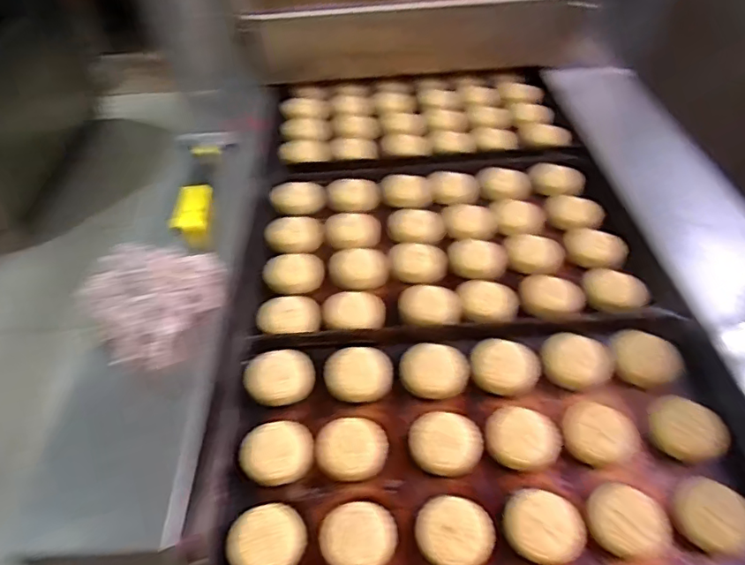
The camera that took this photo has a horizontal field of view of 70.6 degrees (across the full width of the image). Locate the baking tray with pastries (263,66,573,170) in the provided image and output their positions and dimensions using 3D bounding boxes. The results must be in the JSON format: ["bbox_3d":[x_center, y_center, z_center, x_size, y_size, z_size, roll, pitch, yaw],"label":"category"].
[{"bbox_3d":[0.090,-0.361,1.112,0.601,0.044,0.328,-5,45,-2],"label":"baking tray with pastries"}]

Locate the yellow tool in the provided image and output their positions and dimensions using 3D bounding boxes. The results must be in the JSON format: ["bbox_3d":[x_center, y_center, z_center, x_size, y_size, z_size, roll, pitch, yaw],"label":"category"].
[{"bbox_3d":[-0.320,-0.180,0.972,0.098,0.048,0.327,-5,45,-2],"label":"yellow tool"}]

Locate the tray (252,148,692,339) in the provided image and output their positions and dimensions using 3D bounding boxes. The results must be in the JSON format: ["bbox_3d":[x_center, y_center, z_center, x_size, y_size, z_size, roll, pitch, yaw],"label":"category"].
[{"bbox_3d":[0.116,-0.079,0.866,0.590,0.051,0.407,-4,45,-1],"label":"tray"}]

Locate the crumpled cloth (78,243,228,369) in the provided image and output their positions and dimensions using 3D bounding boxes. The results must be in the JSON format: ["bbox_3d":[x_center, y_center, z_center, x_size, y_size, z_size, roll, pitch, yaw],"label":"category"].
[{"bbox_3d":[-0.307,0.021,0.735,0.169,0.061,0.203,3,45,6],"label":"crumpled cloth"}]

